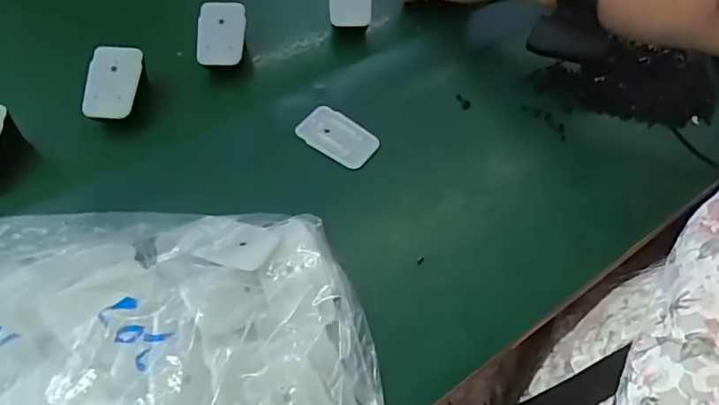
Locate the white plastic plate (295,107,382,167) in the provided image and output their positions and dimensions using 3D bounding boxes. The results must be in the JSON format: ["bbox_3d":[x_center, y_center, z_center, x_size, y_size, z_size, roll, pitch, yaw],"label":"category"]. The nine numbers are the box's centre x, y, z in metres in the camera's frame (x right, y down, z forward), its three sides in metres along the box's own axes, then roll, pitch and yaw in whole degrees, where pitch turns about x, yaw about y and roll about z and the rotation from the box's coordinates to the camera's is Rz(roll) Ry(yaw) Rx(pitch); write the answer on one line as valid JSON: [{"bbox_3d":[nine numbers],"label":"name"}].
[{"bbox_3d":[-0.019,-0.060,0.451,0.070,0.006,0.044,32,60,8],"label":"white plastic plate"}]

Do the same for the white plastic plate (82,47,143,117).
[{"bbox_3d":[-0.217,-0.105,0.435,0.045,0.006,0.065,7,80,3],"label":"white plastic plate"}]

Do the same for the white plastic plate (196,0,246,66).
[{"bbox_3d":[-0.136,-0.163,0.483,0.048,0.011,0.065,-2,83,9],"label":"white plastic plate"}]

